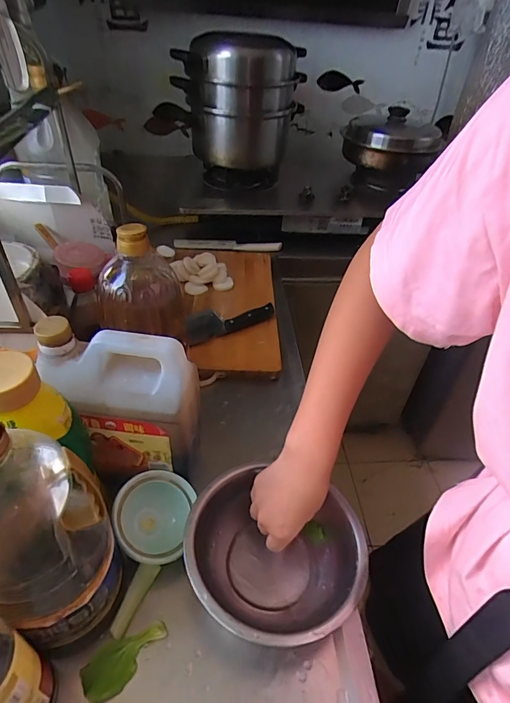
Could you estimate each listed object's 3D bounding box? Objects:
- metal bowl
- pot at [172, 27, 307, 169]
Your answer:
[{"bbox_3d":[0.020,0.219,0.446,0.178,0.068,0.171,3,42,-3],"label":"metal bowl"},{"bbox_3d":[-0.030,-0.589,0.977,0.279,0.252,0.210,5,42,-1],"label":"pot"}]

